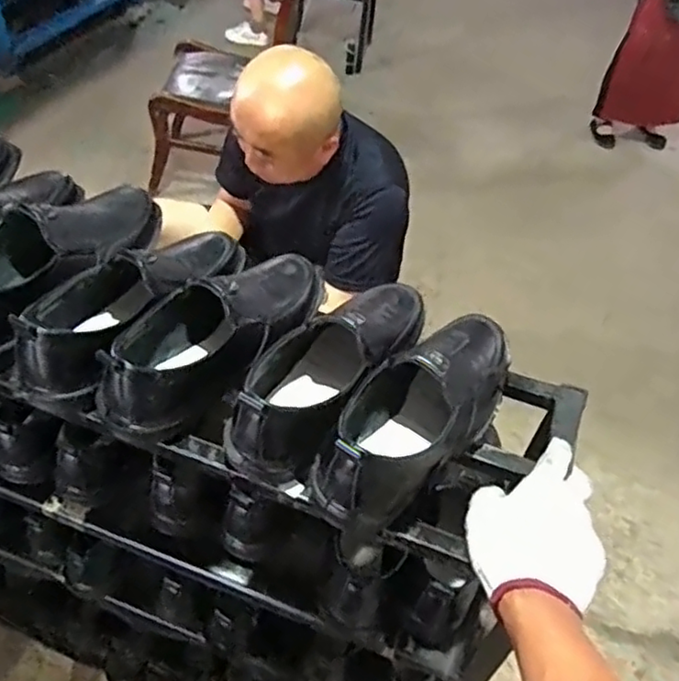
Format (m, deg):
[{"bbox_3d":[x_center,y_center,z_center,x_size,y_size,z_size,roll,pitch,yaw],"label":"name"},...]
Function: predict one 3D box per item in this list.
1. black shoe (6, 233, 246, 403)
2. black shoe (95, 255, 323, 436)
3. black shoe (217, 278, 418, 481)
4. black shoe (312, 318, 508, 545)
[{"bbox_3d":[-0.194,-0.045,0.625,0.099,0.090,0.271,31,52,20],"label":"black shoe"},{"bbox_3d":[-0.110,-0.017,0.614,0.094,0.077,0.262,32,52,21],"label":"black shoe"},{"bbox_3d":[-0.007,0.014,0.599,0.096,0.085,0.259,26,51,16],"label":"black shoe"},{"bbox_3d":[0.077,0.055,0.582,0.095,0.089,0.262,37,54,24],"label":"black shoe"}]

